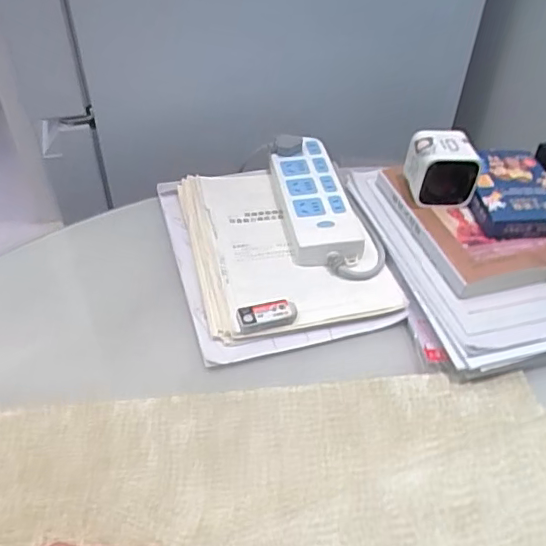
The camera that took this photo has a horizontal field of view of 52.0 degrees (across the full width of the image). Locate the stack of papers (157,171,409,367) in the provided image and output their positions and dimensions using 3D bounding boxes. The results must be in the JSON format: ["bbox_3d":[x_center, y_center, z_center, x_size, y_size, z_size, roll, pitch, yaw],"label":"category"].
[{"bbox_3d":[0.000,-0.036,0.635,0.217,0.026,0.280,-12,46,-12],"label":"stack of papers"}]

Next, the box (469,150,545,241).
[{"bbox_3d":[0.264,-0.088,0.617,0.094,0.032,0.125,-4,45,-5],"label":"box"}]

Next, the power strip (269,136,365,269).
[{"bbox_3d":[0.047,-0.093,0.672,0.079,0.032,0.229,-6,45,-7],"label":"power strip"}]

